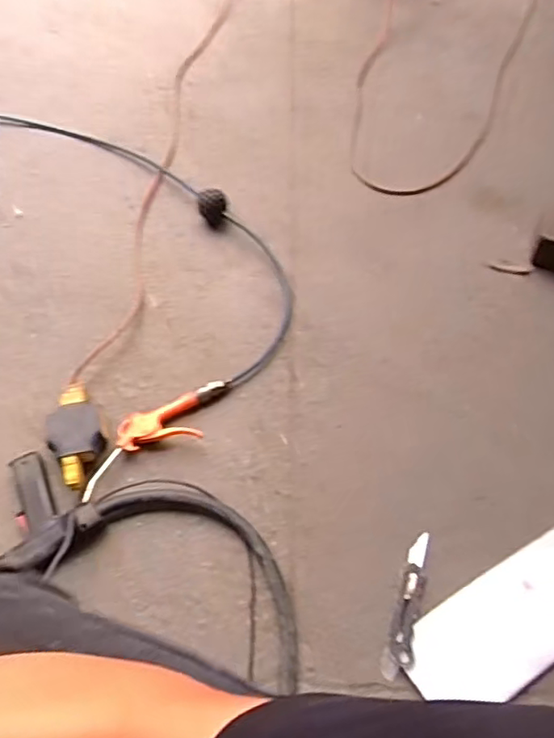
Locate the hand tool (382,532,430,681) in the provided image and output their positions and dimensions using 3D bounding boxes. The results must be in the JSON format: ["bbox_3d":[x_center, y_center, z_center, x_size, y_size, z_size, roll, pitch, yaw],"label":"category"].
[{"bbox_3d":[0.181,0.321,0.813,0.036,0.012,0.196,14,63,8],"label":"hand tool"}]

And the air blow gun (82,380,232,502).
[{"bbox_3d":[-0.185,0.098,0.920,0.264,0.043,0.100,-28,65,-13],"label":"air blow gun"}]

